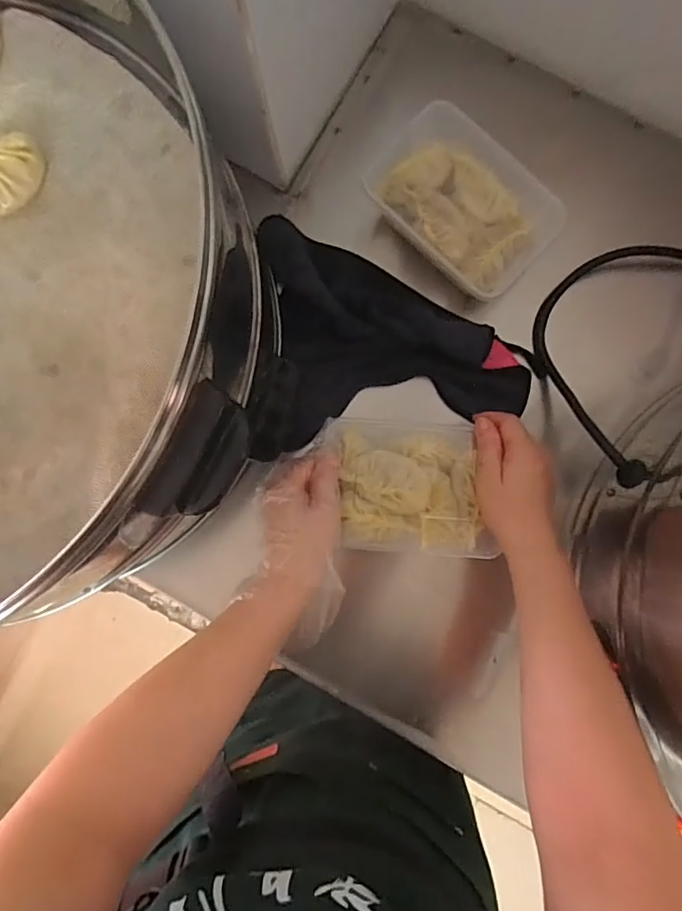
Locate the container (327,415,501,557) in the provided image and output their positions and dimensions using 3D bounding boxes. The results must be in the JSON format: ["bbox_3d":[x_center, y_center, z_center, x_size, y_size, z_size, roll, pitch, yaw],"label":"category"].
[{"bbox_3d":[0.061,0.028,0.461,0.140,0.056,0.117,1,91,1],"label":"container"}]

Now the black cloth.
[{"bbox_3d":[0.053,-0.117,0.464,0.258,0.083,0.223,-1,87,2],"label":"black cloth"}]

